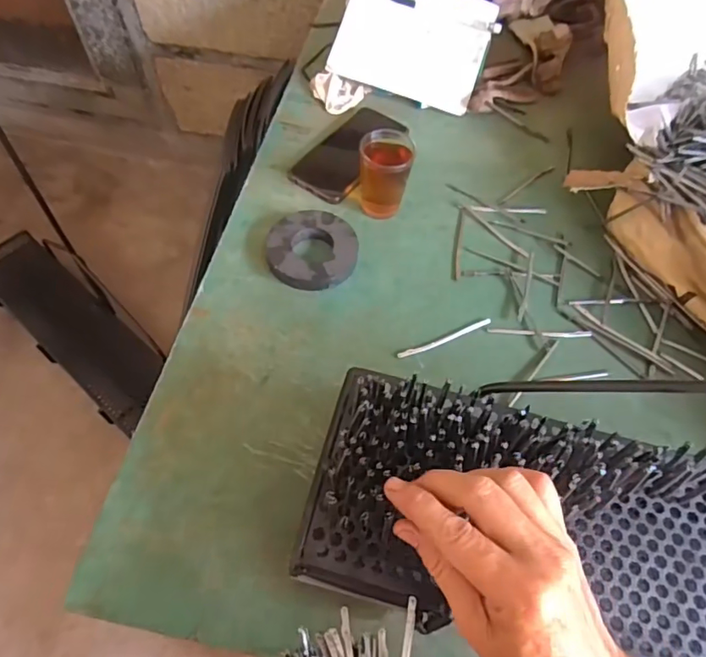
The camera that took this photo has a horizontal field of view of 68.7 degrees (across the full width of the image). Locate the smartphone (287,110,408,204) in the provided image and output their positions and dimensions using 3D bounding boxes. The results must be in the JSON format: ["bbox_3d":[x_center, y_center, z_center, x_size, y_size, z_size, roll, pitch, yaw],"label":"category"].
[{"bbox_3d":[-0.005,-0.220,0.640,0.080,0.010,0.165,33,63,16],"label":"smartphone"}]

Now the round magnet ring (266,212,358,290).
[{"bbox_3d":[-0.043,-0.086,0.547,0.093,0.016,0.096,1,59,-2],"label":"round magnet ring"}]

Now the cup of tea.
[{"bbox_3d":[0.036,-0.169,0.581,0.055,0.090,0.057,1,57,-2],"label":"cup of tea"}]

